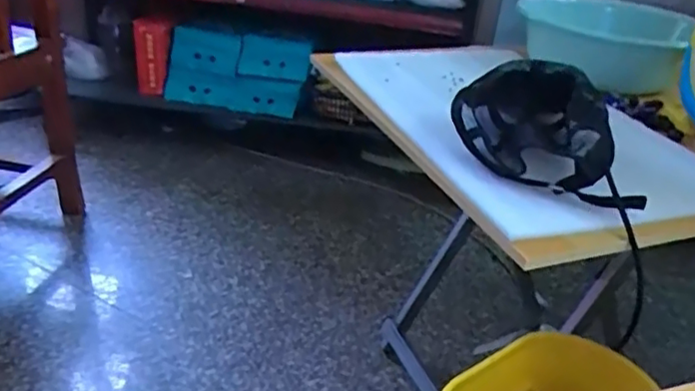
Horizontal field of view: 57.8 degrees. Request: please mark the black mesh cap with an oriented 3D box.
[{"bbox_3d":[0.203,-0.078,0.682,0.163,0.078,0.217,4,29,-2],"label":"black mesh cap"}]

